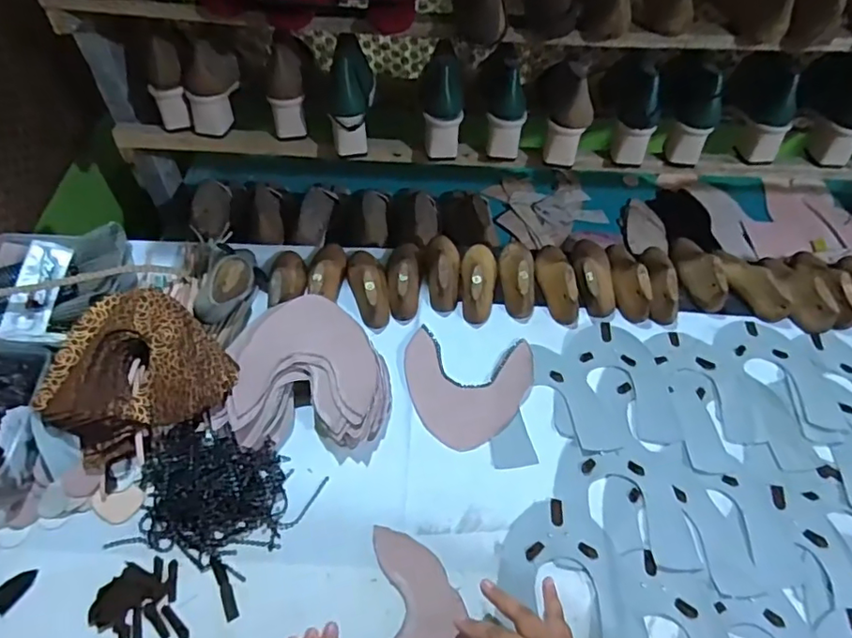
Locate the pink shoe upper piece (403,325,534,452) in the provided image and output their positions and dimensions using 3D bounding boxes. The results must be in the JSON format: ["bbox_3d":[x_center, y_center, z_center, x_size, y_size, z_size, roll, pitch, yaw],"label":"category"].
[{"bbox_3d":[0.047,0.088,0.710,0.162,0.004,0.158,10,54,8],"label":"pink shoe upper piece"}]

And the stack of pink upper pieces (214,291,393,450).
[{"bbox_3d":[-0.144,0.066,0.686,0.187,0.061,0.178,-2,52,-3],"label":"stack of pink upper pieces"}]

